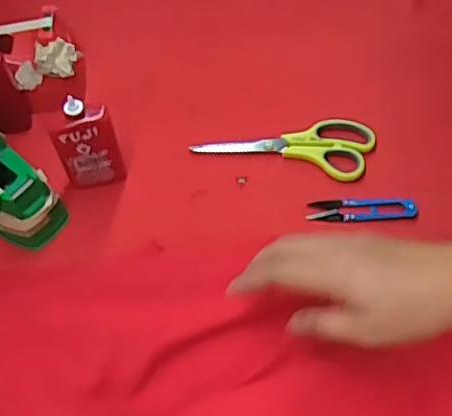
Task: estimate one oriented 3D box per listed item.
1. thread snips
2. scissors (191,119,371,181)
[{"bbox_3d":[0.132,0.000,0.594,0.103,0.011,0.021,-4,57,5],"label":"thread snips"},{"bbox_3d":[0.060,-0.068,0.632,0.184,0.011,0.070,2,58,9],"label":"scissors"}]

